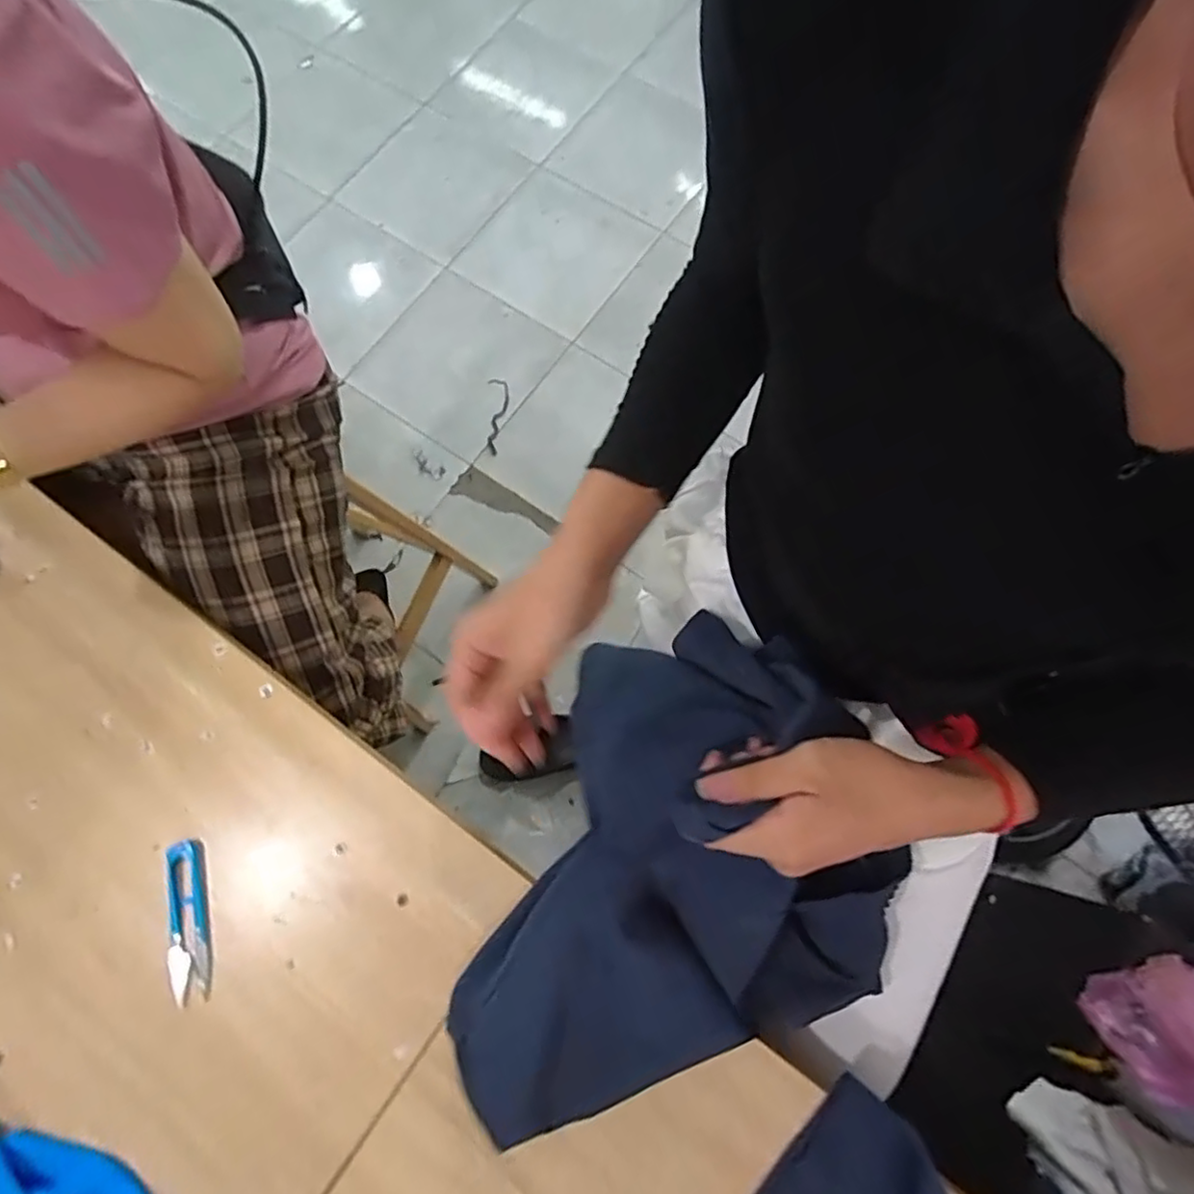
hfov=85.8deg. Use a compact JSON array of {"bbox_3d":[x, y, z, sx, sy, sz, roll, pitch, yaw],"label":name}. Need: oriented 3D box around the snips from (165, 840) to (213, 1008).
[{"bbox_3d":[-0.329,0.258,0.513,0.037,0.009,0.117,-14,74,-3],"label":"snips"}]

